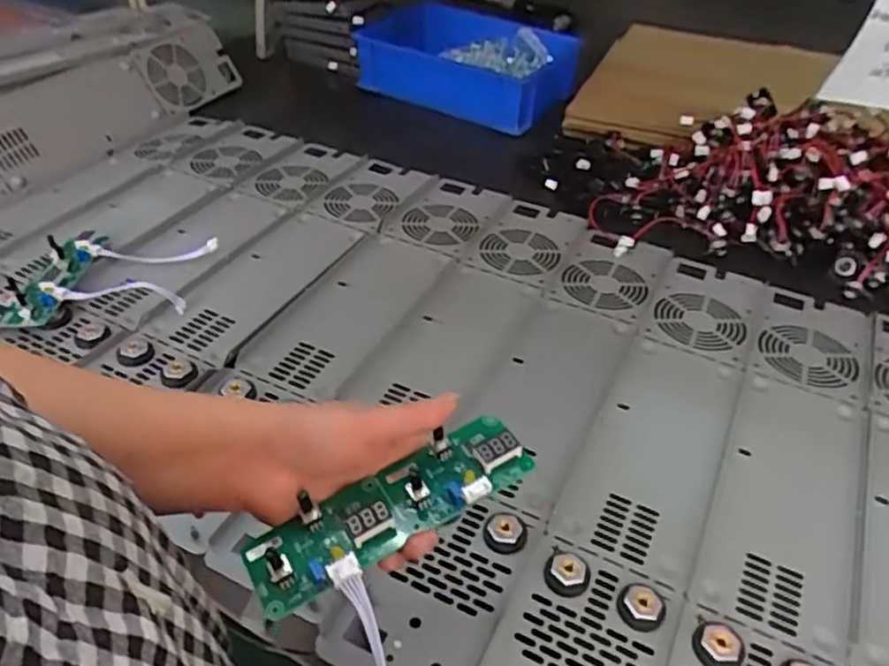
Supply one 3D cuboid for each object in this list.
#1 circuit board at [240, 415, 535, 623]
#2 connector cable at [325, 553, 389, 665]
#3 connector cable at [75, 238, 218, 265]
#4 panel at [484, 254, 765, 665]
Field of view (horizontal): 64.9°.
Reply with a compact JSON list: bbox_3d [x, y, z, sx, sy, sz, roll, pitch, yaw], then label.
[{"bbox_3d":[-0.029,0.090,0.366,0.153,0.024,0.047,-27,46,-16],"label":"circuit board"},{"bbox_3d":[-0.038,0.167,0.314,0.032,0.009,0.126,24,46,-34],"label":"connector cable"},{"bbox_3d":[-0.310,-0.086,0.725,0.148,0.020,0.022,1,40,1],"label":"connector cable"},{"bbox_3d":[0.167,0.093,0.561,0.103,0.013,0.541,18,43,20],"label":"panel"}]

